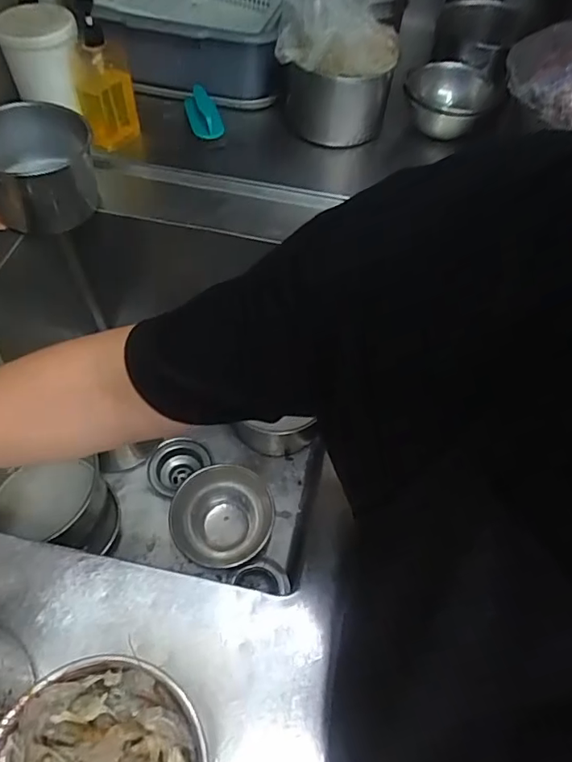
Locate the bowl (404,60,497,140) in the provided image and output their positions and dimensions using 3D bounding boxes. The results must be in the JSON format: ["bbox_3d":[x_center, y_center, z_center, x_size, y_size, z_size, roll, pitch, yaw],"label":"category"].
[{"bbox_3d":[0.289,-0.504,0.928,0.126,0.075,0.124,2,56,-3],"label":"bowl"}]

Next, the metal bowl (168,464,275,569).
[{"bbox_3d":[-0.108,0.239,0.877,0.161,0.081,0.148,2,56,-3],"label":"metal bowl"}]

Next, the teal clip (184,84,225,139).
[{"bbox_3d":[-0.145,-0.469,0.902,0.053,0.037,0.107,-11,58,-11],"label":"teal clip"}]

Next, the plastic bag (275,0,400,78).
[{"bbox_3d":[0.083,-0.572,0.811,0.181,0.119,0.139,-15,58,-13],"label":"plastic bag"}]

